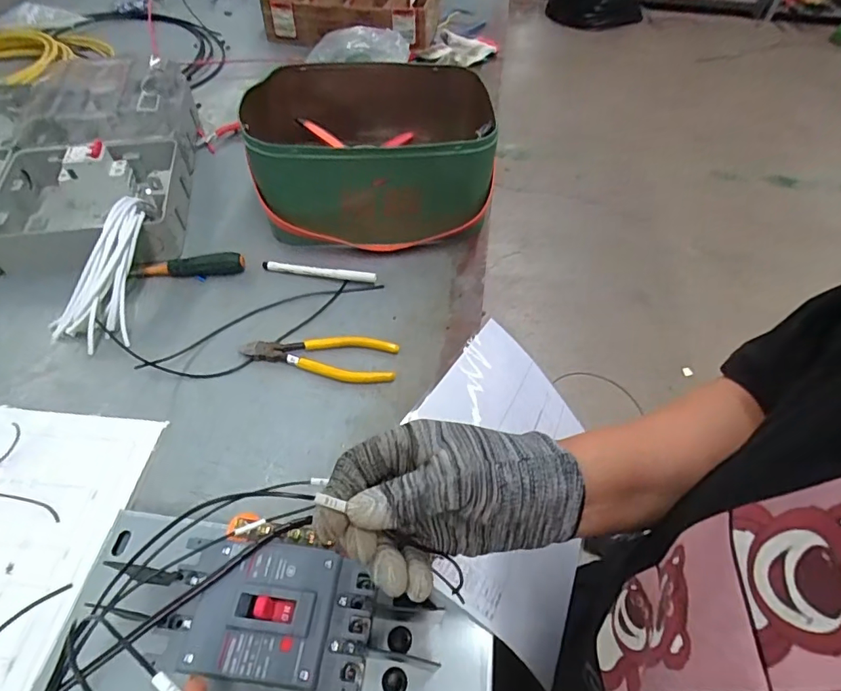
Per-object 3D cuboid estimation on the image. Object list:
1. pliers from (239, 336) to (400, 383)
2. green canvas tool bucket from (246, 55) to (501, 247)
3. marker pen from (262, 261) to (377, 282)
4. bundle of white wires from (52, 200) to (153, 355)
[{"bbox_3d":[-0.107,0.009,0.507,0.162,0.010,0.051,7,53,1],"label":"pliers"},{"bbox_3d":[-0.065,-0.263,0.640,0.305,0.132,0.254,0,53,-4],"label":"green canvas tool bucket"},{"bbox_3d":[-0.123,-0.090,0.578,0.141,0.015,0.010,9,53,3],"label":"marker pen"},{"bbox_3d":[-0.348,-0.087,0.533,0.084,0.048,0.192,6,71,1],"label":"bundle of white wires"}]

